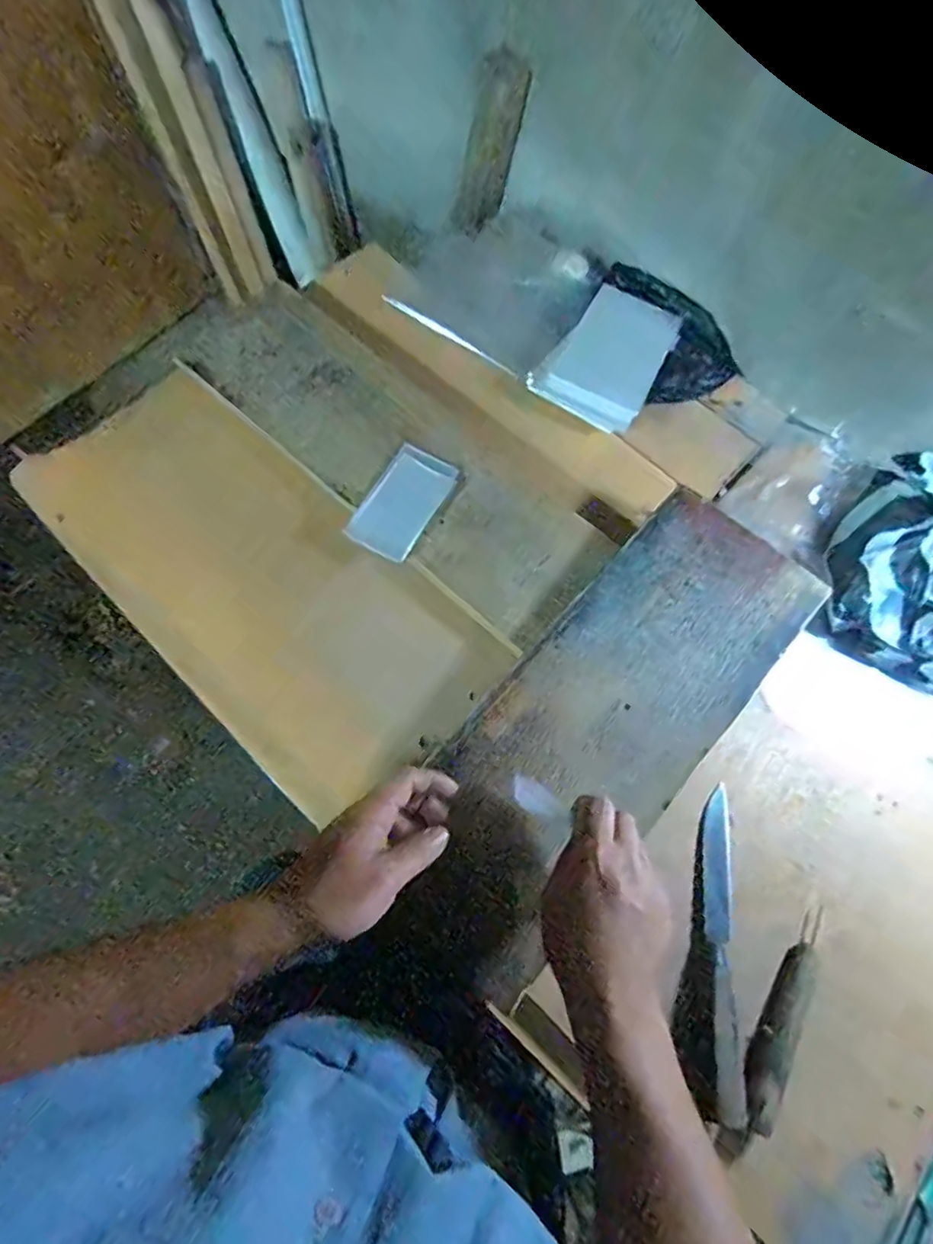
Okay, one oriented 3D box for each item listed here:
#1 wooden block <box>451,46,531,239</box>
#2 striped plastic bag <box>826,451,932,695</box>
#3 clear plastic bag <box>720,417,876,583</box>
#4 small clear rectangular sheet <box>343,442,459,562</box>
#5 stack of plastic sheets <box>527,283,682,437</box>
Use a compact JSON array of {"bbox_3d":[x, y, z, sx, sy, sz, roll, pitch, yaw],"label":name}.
[{"bbox_3d":[0.029,-0.602,0.757,0.060,0.186,0.029,39,51,12],"label":"wooden block"},{"bbox_3d":[0.475,-0.062,0.607,0.163,0.104,0.228,26,71,8],"label":"striped plastic bag"},{"bbox_3d":[0.391,-0.152,0.693,0.127,0.034,0.164,40,74,13],"label":"clear plastic bag"},{"bbox_3d":[-0.065,-0.126,0.618,0.069,0.009,0.132,30,67,-2],"label":"small clear rectangular sheet"},{"bbox_3d":[0.176,-0.326,0.711,0.128,0.032,0.206,31,72,10],"label":"stack of plastic sheets"}]

